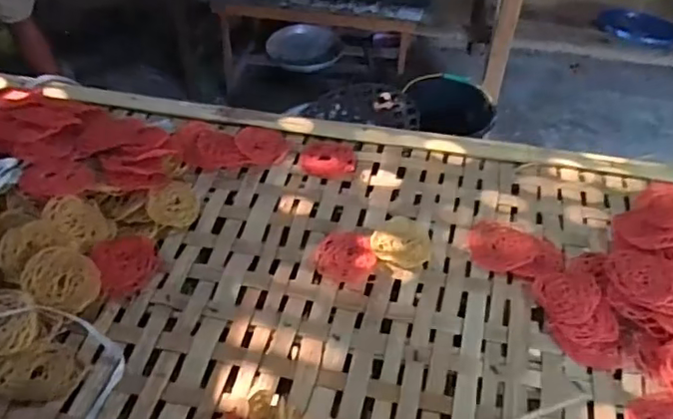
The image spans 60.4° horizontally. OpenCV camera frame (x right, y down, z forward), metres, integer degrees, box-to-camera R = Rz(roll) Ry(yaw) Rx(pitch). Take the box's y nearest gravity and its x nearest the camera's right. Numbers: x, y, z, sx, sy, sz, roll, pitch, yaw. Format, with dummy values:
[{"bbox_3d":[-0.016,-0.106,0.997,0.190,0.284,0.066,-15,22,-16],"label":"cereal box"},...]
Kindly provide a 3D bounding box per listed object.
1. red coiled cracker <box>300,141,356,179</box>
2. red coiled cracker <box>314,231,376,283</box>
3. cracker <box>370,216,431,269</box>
[{"bbox_3d":[-0.010,-0.064,0.703,0.066,0.008,0.066,2,47,1],"label":"red coiled cracker"},{"bbox_3d":[0.010,0.048,0.602,0.061,0.008,0.058,12,48,10],"label":"red coiled cracker"},{"bbox_3d":[0.071,0.033,0.617,0.060,0.007,0.069,18,49,15],"label":"cracker"}]

